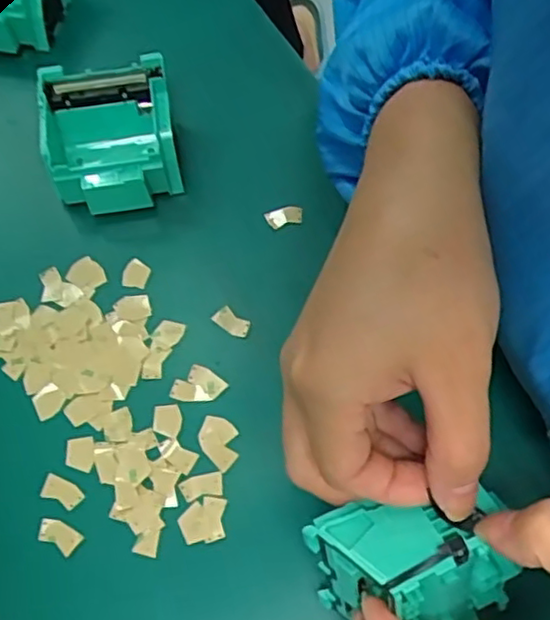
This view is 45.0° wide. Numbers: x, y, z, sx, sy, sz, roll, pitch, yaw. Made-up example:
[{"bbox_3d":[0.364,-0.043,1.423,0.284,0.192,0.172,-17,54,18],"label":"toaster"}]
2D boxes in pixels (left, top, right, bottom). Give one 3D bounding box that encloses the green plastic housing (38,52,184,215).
[{"bbox_3d":[-0.092,-0.098,0.376,0.071,0.040,0.081,-7,68,-1],"label":"green plastic housing"}]

